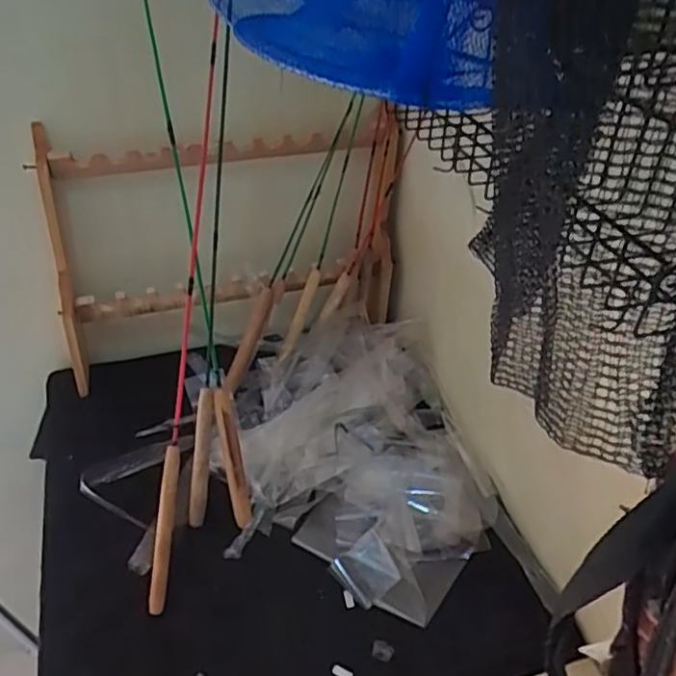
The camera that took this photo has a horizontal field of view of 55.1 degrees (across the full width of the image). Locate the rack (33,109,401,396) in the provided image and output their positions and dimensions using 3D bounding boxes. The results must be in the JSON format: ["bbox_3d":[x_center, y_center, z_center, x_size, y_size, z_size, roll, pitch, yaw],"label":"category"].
[{"bbox_3d":[-0.145,-0.127,0.928,0.493,0.373,0.098,-9,35,-18],"label":"rack"}]

